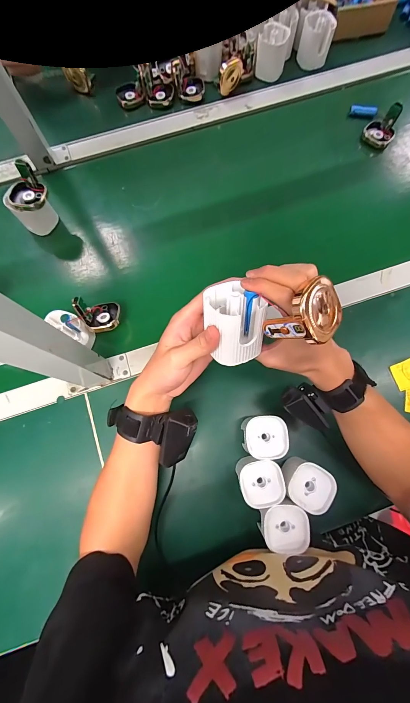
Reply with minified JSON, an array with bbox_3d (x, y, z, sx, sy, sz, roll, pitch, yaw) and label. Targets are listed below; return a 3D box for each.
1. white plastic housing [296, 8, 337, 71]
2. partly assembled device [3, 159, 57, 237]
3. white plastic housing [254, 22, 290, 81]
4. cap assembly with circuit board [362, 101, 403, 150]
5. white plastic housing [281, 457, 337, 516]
[{"bbox_3d":[0.225,-0.635,0.598,0.066,0.069,0.066,15,76,7],"label":"white plastic housing"},{"bbox_3d":[-0.291,-0.249,0.487,0.064,0.104,0.058,-41,77,-8],"label":"partly assembled device"},{"bbox_3d":[0.132,-0.594,0.586,0.060,0.067,0.056,12,76,6],"label":"white plastic housing"},{"bbox_3d":[0.343,-0.432,0.566,0.055,0.060,0.061,32,79,11],"label":"cap assembly with circuit board"},{"bbox_3d":[0.133,0.175,0.391,0.061,0.054,0.055,29,78,10],"label":"white plastic housing"}]

